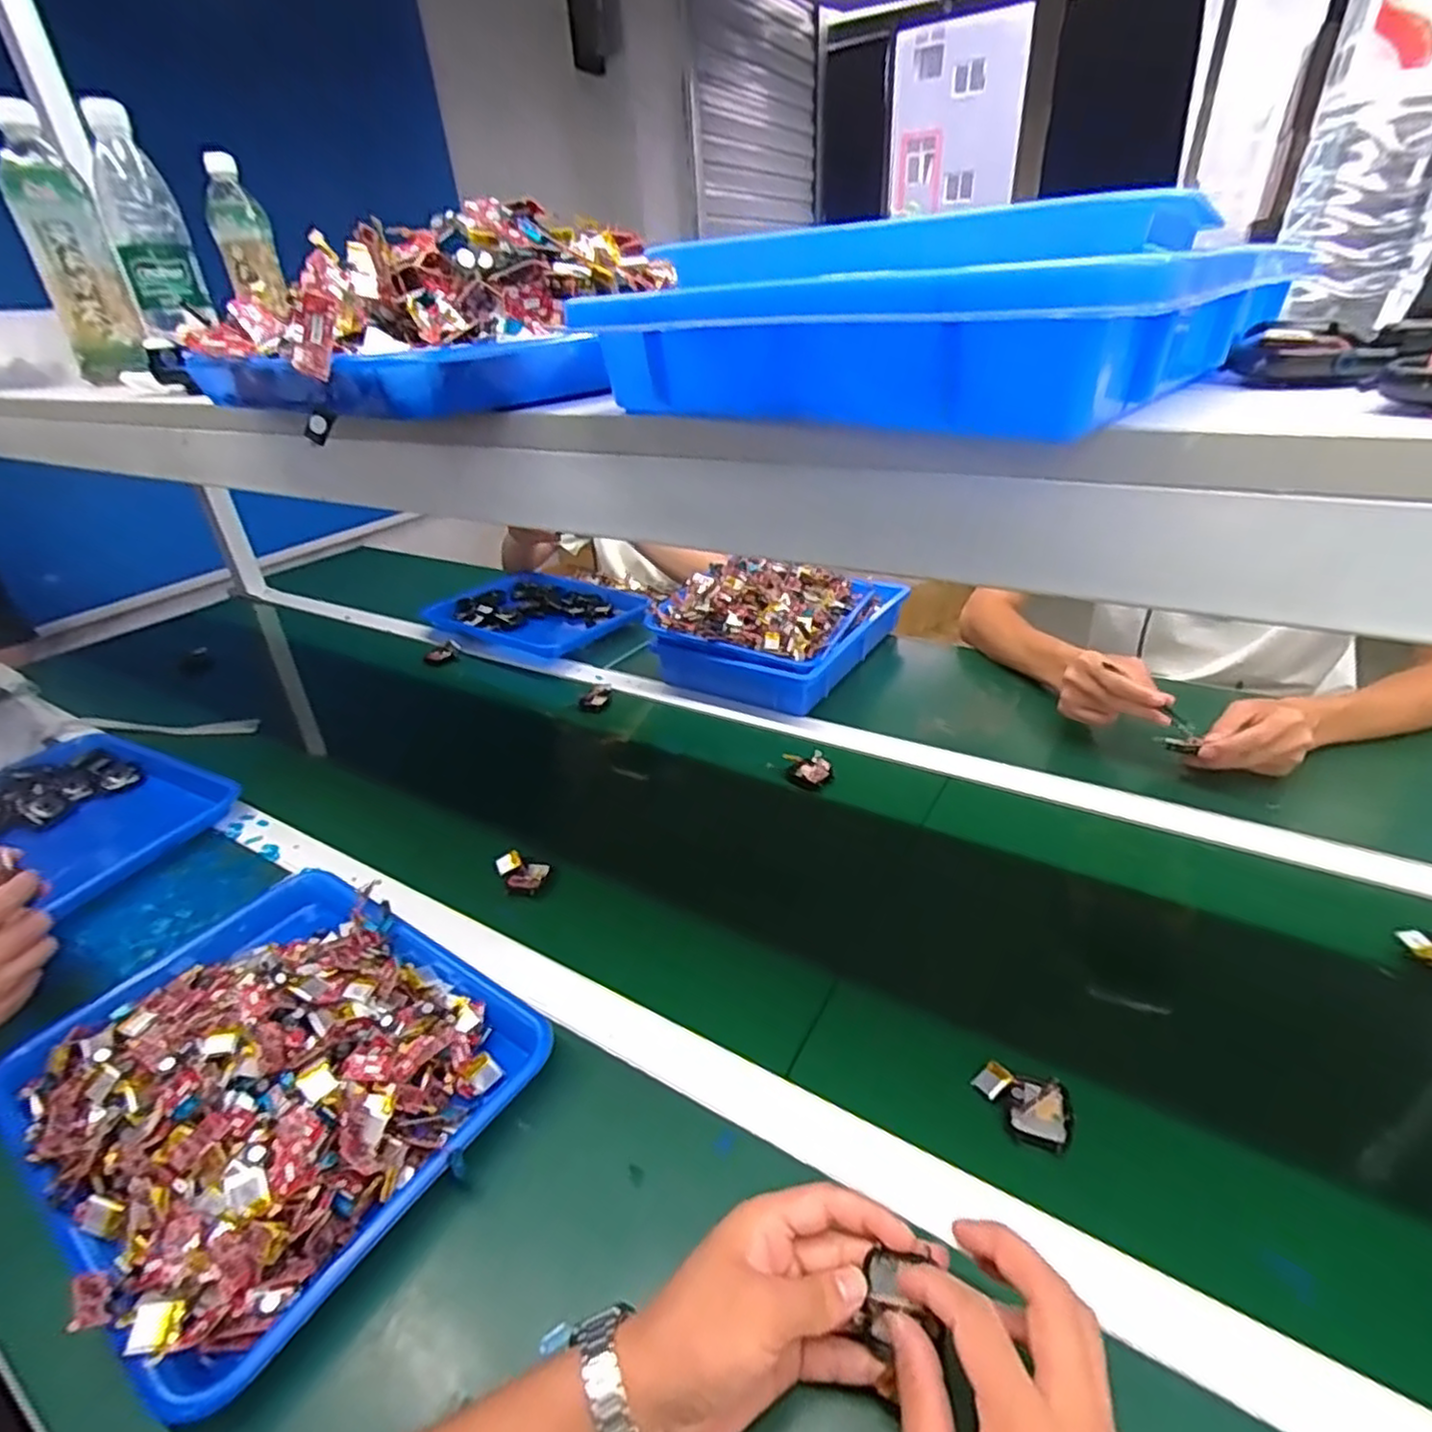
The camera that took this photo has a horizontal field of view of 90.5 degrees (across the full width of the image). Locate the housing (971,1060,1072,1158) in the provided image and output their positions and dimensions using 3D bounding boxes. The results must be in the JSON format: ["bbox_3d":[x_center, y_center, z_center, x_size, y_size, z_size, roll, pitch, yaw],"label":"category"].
[{"bbox_3d":[0.196,0.248,0.454,0.057,0.013,0.044,13,35,27],"label":"housing"}]

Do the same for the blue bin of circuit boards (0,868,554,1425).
[{"bbox_3d":[-0.314,0.238,0.500,0.337,0.076,0.259,17,36,31],"label":"blue bin of circuit boards"}]

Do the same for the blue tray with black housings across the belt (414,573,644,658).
[{"bbox_3d":[-0.302,-0.181,1.216,0.335,0.033,0.266,21,39,35],"label":"blue tray with black housings across the belt"}]

